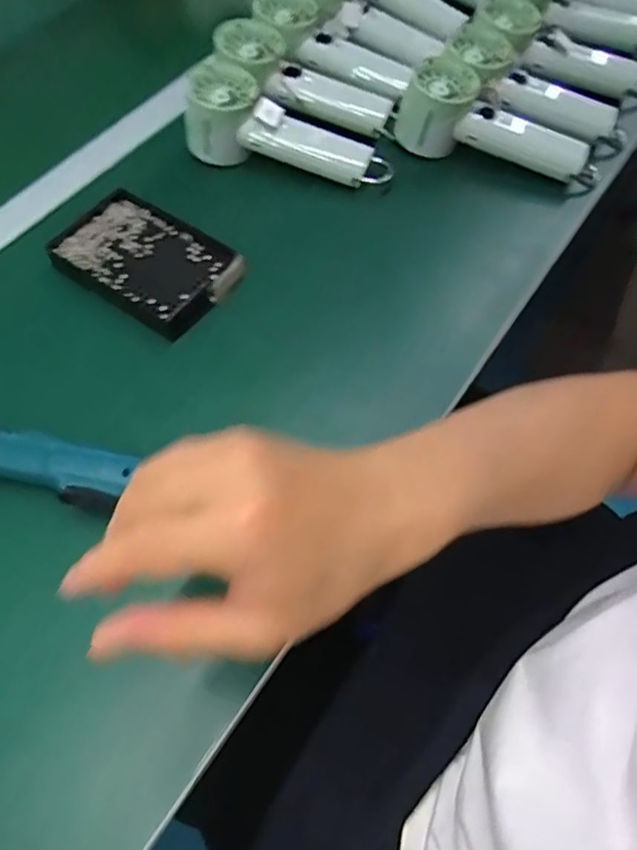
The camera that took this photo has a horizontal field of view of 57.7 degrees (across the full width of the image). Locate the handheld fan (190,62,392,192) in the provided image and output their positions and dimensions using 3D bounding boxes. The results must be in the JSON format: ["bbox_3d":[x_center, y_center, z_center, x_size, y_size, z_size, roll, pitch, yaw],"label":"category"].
[{"bbox_3d":[-0.026,-0.267,0.528,0.189,0.059,0.065,17,63,9],"label":"handheld fan"}]

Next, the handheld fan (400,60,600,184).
[{"bbox_3d":[0.167,-0.273,0.530,0.190,0.059,0.064,18,63,9],"label":"handheld fan"}]

